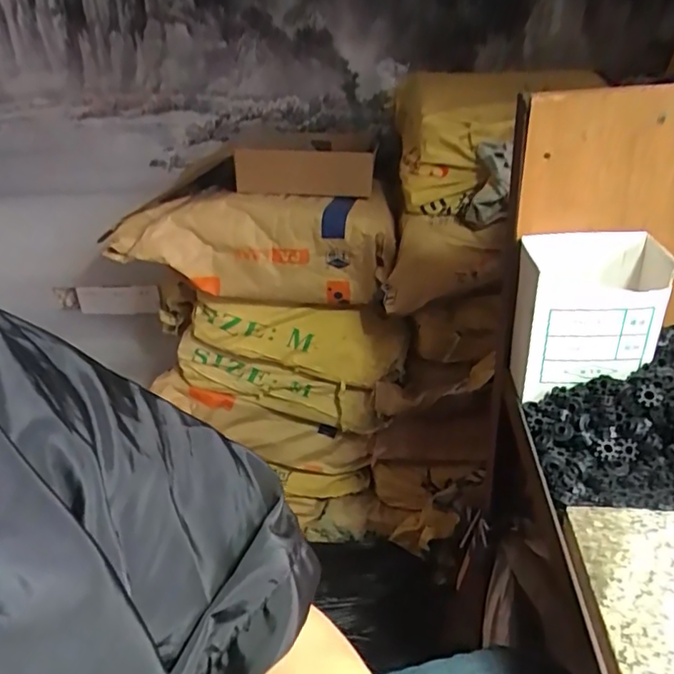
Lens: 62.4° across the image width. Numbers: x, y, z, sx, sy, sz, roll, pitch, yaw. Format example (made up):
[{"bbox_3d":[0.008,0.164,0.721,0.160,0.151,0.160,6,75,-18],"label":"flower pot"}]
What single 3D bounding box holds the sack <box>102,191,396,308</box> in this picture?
[{"bbox_3d":[-0.156,-0.176,1.095,0.529,0.190,0.186,0,28,8],"label":"sack"}]

